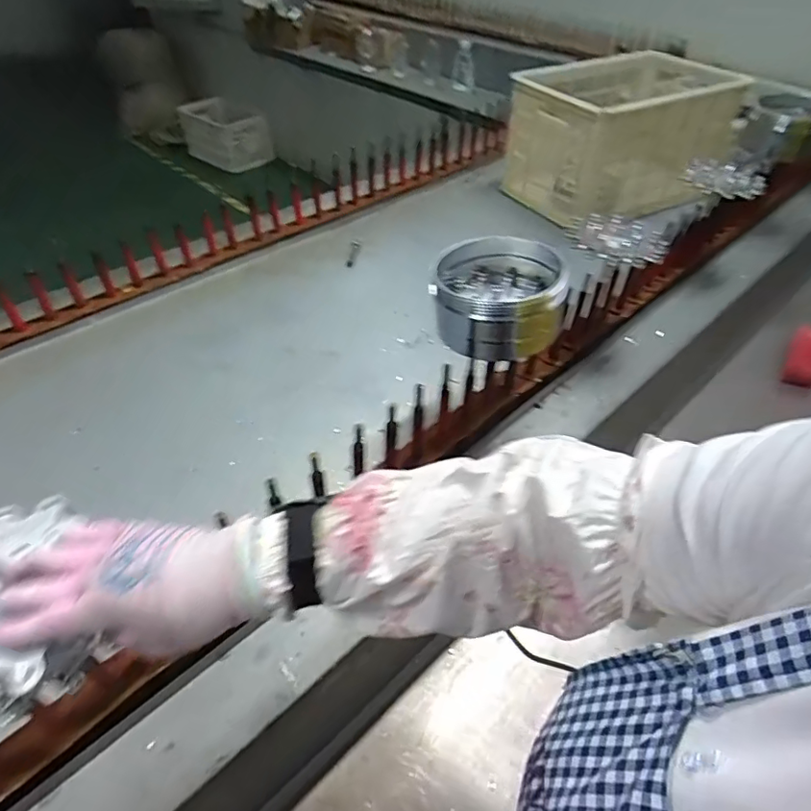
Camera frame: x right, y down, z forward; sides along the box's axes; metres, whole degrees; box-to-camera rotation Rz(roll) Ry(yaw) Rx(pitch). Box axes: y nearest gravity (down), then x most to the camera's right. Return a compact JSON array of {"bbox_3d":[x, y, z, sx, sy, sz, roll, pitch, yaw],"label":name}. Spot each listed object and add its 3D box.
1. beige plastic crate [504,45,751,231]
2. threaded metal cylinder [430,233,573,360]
[{"bbox_3d":[0.436,-0.550,1.142,0.424,0.256,0.250,-21,50,-23],"label":"beige plastic crate"},{"bbox_3d":[0.114,-0.134,0.687,0.144,0.077,0.146,7,44,2],"label":"threaded metal cylinder"}]

